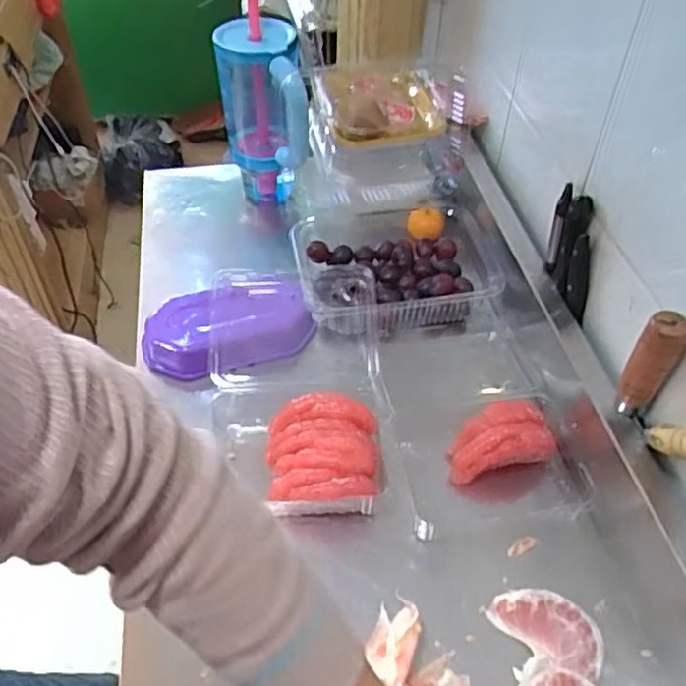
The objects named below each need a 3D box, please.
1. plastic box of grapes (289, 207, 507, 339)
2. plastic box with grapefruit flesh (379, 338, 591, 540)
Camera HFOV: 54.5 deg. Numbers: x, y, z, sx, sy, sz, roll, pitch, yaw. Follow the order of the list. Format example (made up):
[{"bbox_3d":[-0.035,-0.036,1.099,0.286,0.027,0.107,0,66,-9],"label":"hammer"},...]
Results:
[{"bbox_3d":[0.067,-0.100,0.813,0.247,0.064,0.210,-7,47,-7],"label":"plastic box of grapes"},{"bbox_3d":[0.128,0.067,0.667,0.178,0.049,0.258,-7,47,-7],"label":"plastic box with grapefruit flesh"}]

